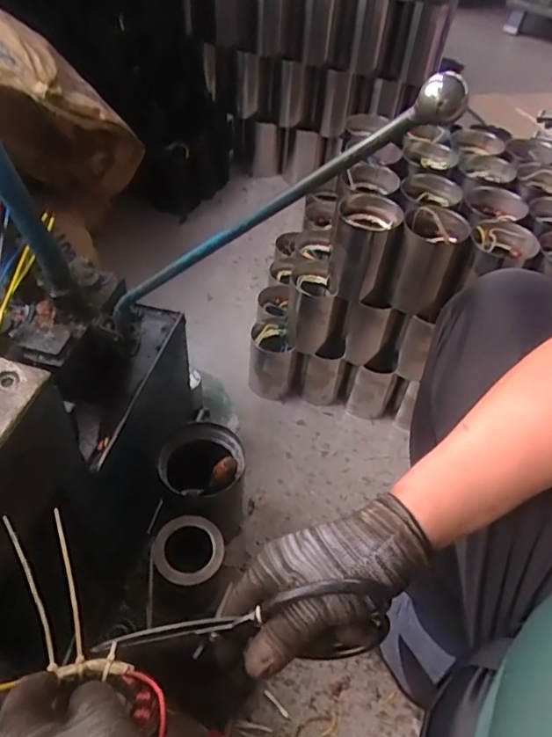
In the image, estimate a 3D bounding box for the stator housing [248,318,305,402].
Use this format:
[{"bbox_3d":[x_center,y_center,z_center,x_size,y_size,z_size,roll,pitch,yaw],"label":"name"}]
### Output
[{"bbox_3d":[-0.003,-0.017,1.001,0.096,0.128,0.094,-5,49,-9],"label":"stator housing"}]

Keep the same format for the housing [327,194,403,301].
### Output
[{"bbox_3d":[0.131,-0.176,0.824,0.092,0.140,0.095,12,49,6],"label":"housing"}]

